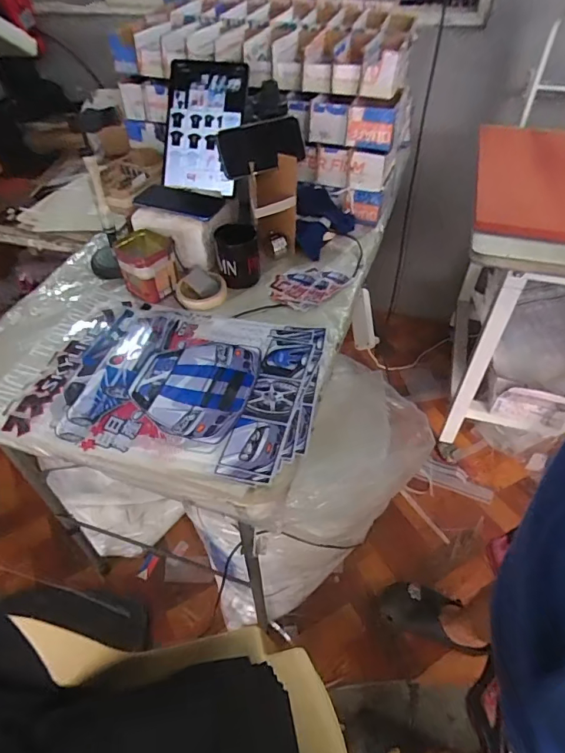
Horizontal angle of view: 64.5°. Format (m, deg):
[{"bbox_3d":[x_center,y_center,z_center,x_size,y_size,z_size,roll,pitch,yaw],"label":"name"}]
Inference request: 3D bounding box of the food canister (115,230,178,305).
[{"bbox_3d":[-0.248,-0.206,0.831,0.090,0.093,0.093,0,47,0],"label":"food canister"}]

